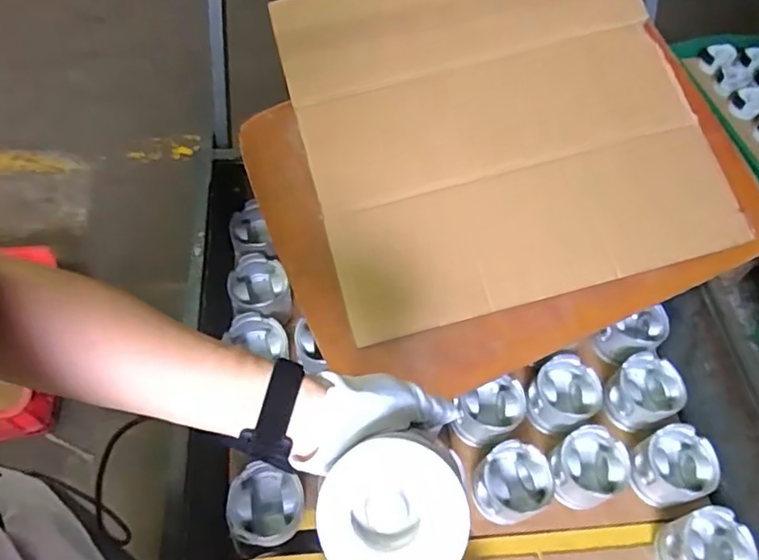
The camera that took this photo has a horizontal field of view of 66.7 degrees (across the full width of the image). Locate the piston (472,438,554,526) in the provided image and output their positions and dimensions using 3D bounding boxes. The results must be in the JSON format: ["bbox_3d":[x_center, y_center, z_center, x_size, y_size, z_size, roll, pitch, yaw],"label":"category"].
[{"bbox_3d":[0.172,0.266,0.761,0.093,0.068,0.098,2,58,-3],"label":"piston"}]

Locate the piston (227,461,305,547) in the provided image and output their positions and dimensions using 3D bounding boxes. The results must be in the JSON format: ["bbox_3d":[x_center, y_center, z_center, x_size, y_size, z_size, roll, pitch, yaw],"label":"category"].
[{"bbox_3d":[-0.142,0.291,0.734,0.089,0.080,0.081,2,58,-3],"label":"piston"}]

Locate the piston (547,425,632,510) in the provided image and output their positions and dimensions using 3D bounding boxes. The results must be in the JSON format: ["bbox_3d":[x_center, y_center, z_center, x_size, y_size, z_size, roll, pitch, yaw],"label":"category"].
[{"bbox_3d":[0.270,0.255,0.777,0.109,0.067,0.094,-12,60,-11],"label":"piston"}]

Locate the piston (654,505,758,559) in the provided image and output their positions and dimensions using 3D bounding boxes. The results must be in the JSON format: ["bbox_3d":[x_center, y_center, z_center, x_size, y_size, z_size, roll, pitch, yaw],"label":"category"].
[{"bbox_3d":[0.414,0.348,0.738,0.095,0.069,0.093,-11,60,-11],"label":"piston"}]

